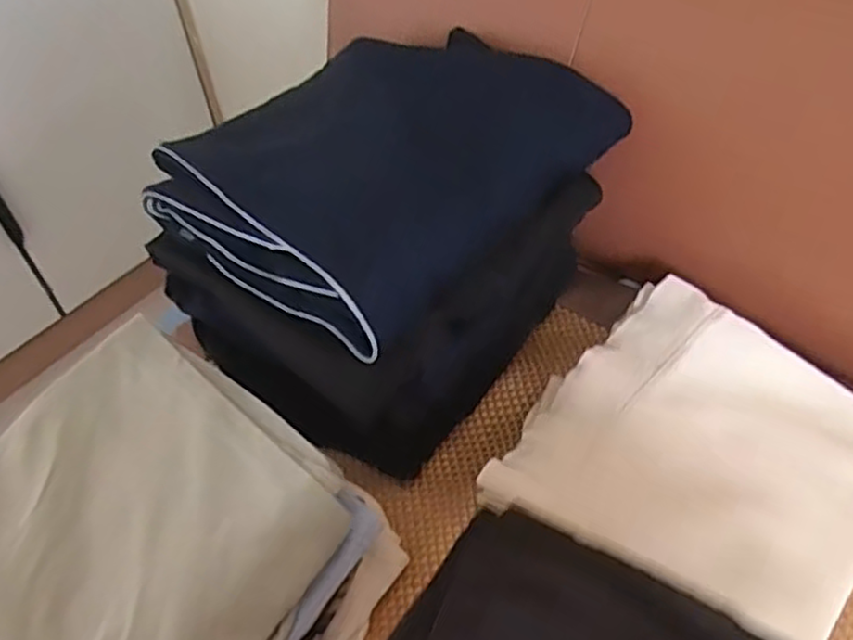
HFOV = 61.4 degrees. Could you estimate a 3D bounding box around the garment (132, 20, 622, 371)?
[{"bbox_3d":[-0.030,-0.117,0.539,0.258,0.065,0.276,30,57,27],"label":"garment"}]

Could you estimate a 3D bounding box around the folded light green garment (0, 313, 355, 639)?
[{"bbox_3d":[-0.195,0.129,0.456,0.261,0.018,0.219,29,70,29],"label":"folded light green garment"}]

